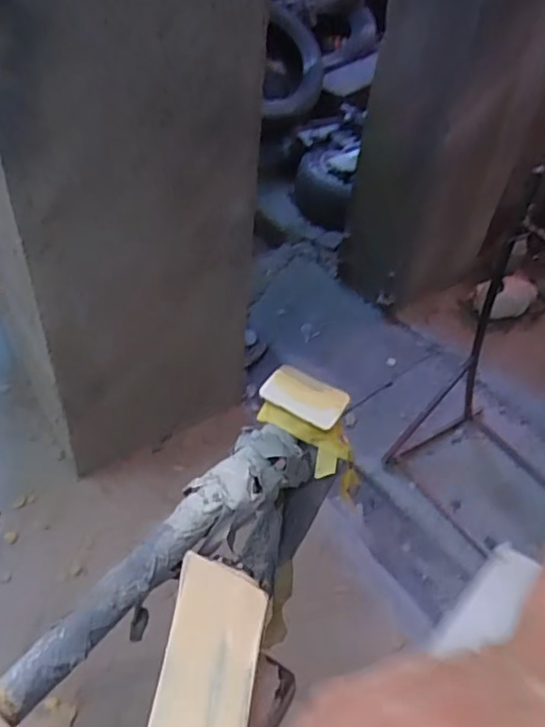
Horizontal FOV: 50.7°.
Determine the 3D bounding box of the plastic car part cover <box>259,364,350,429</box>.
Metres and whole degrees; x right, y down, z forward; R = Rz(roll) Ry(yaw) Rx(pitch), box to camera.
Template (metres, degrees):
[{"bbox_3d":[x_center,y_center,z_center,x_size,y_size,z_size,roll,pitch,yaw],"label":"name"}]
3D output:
[{"bbox_3d":[0.025,0.024,0.448,0.064,0.007,0.043,27,48,19],"label":"plastic car part cover"}]

